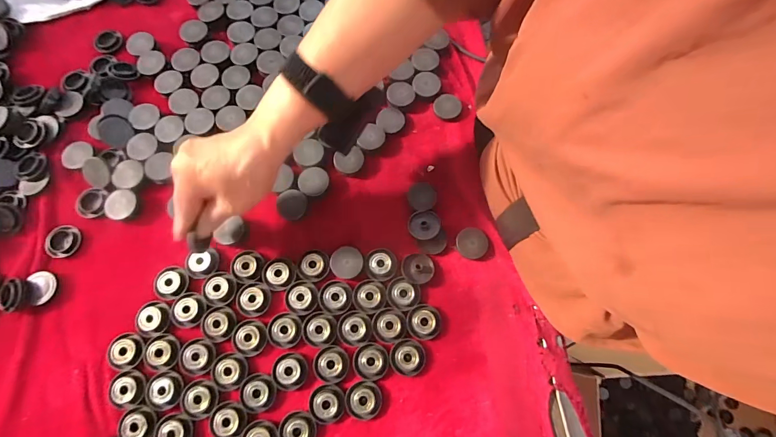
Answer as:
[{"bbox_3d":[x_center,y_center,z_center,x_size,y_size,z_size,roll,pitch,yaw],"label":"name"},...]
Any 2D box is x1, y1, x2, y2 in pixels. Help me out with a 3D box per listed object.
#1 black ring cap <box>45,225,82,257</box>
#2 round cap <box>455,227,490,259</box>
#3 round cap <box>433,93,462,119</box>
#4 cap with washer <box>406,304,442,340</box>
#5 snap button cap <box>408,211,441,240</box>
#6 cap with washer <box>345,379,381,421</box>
[{"bbox_3d":[-0.336,0.023,0.382,0.029,0.007,0.034,-1,72,-1],"label":"black ring cap"},{"bbox_3d":[0.088,0.026,0.387,0.033,0.009,0.031,0,72,0],"label":"round cap"},{"bbox_3d":[0.070,-0.132,0.434,0.032,0.005,0.031,0,72,0],"label":"round cap"},{"bbox_3d":[0.035,0.101,0.360,0.034,0.011,0.033,0,72,0],"label":"cap with washer"},{"bbox_3d":[0.039,0.007,0.390,0.034,0.010,0.032,0,72,0],"label":"snap button cap"},{"bbox_3d":[-0.023,0.168,0.340,0.033,0.007,0.032,0,72,0],"label":"cap with washer"}]

